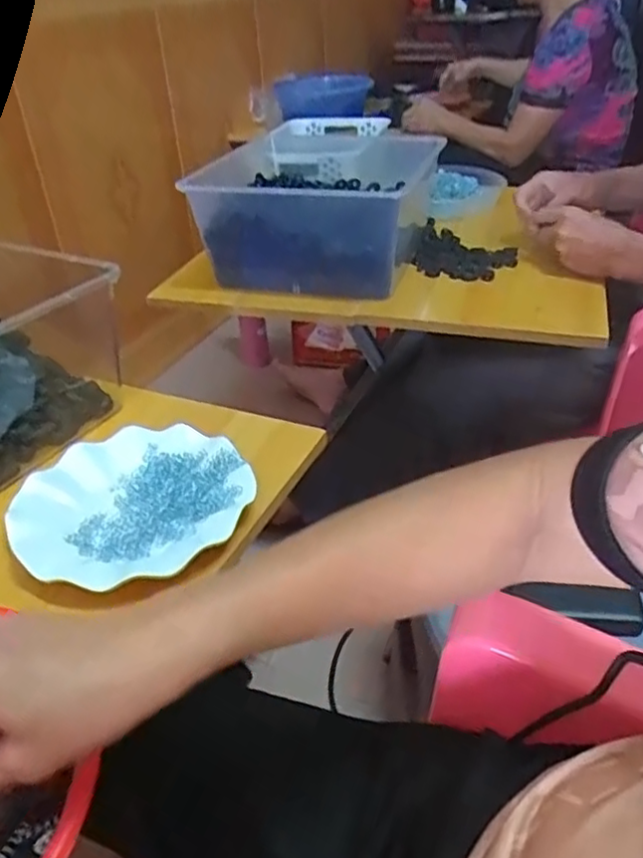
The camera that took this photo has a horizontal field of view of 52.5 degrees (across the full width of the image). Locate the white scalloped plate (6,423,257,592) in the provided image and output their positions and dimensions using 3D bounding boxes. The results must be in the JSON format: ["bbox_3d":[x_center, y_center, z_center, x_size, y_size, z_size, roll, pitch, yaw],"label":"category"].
[{"bbox_3d":[-0.153,0.055,0.529,0.177,0.023,0.173,-2,36,1],"label":"white scalloped plate"}]

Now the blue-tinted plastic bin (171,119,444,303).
[{"bbox_3d":[-0.003,-0.318,0.942,0.290,0.140,0.352,7,37,13],"label":"blue-tinted plastic bin"}]

